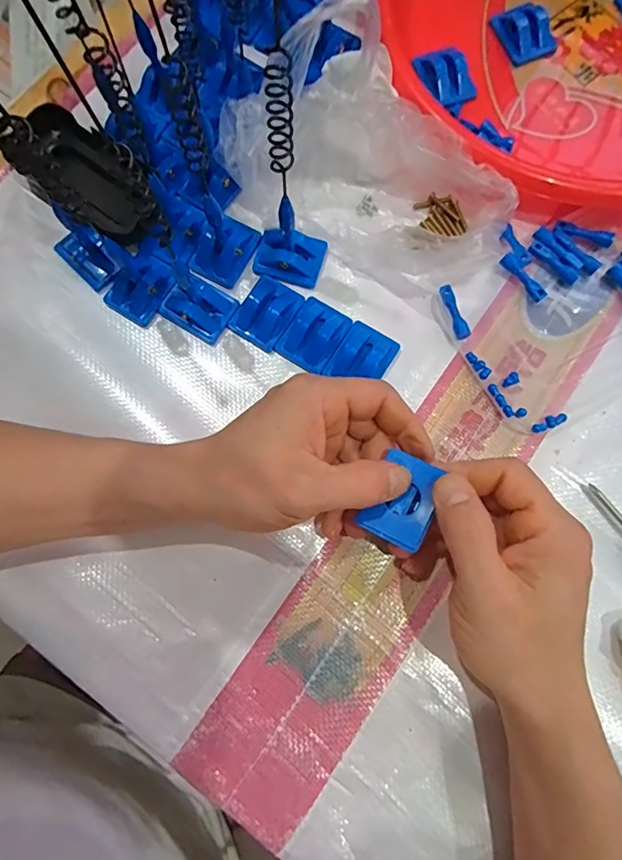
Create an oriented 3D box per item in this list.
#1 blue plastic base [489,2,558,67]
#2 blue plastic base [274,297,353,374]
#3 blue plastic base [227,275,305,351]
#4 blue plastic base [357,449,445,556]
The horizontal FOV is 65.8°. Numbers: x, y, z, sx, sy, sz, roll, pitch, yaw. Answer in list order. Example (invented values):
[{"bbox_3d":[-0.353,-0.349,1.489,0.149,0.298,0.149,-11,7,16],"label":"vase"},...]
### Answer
[{"bbox_3d":[0.155,-0.288,0.342,0.032,0.021,0.041,-22,80,-4],"label":"blue plastic base"},{"bbox_3d":[0.003,-0.061,0.308,0.033,0.009,0.043,33,81,6],"label":"blue plastic base"},{"bbox_3d":[-0.028,-0.076,0.310,0.034,0.008,0.043,32,81,6],"label":"blue plastic base"},{"bbox_3d":[0.047,0.036,0.243,0.032,0.005,0.043,27,81,5],"label":"blue plastic base"}]

